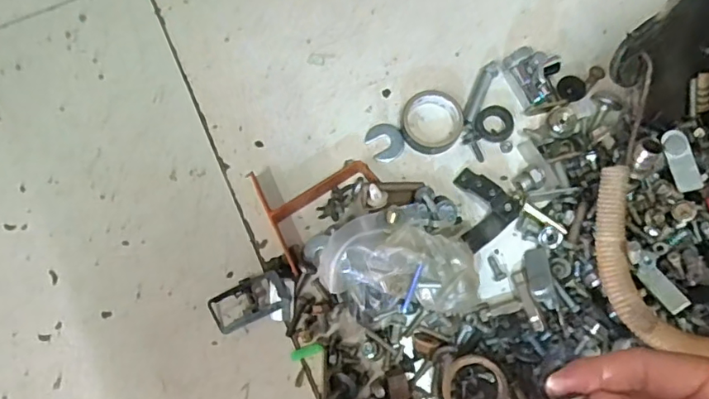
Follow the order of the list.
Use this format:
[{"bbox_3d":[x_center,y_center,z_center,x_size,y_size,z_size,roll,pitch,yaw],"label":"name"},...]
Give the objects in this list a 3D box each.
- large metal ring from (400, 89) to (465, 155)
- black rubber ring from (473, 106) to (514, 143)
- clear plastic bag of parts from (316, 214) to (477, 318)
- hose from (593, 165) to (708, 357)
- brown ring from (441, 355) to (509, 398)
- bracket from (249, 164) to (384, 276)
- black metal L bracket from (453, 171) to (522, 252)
[{"bbox_3d":[0.069,-0.068,0.472,0.056,0.009,0.056,0,76,0],"label":"large metal ring"},{"bbox_3d":[0.124,-0.068,0.477,0.034,0.009,0.034,0,76,0],"label":"black rubber ring"},{"bbox_3d":[0.037,0.056,0.416,0.122,0.053,0.074,21,76,5],"label":"clear plastic bag of parts"},{"bbox_3d":[0.238,0.060,0.368,0.182,0.019,0.098,34,99,33],"label":"hose"},{"bbox_3d":[0.090,0.142,0.404,0.047,0.013,0.047,0,76,0],"label":"brown ring"},{"bbox_3d":[-0.027,0.000,0.453,0.096,0.020,0.093,-25,77,-7],"label":"bracket"},{"bbox_3d":[0.100,0.006,0.444,0.054,0.026,0.057,-42,80,-10],"label":"black metal L bracket"}]

